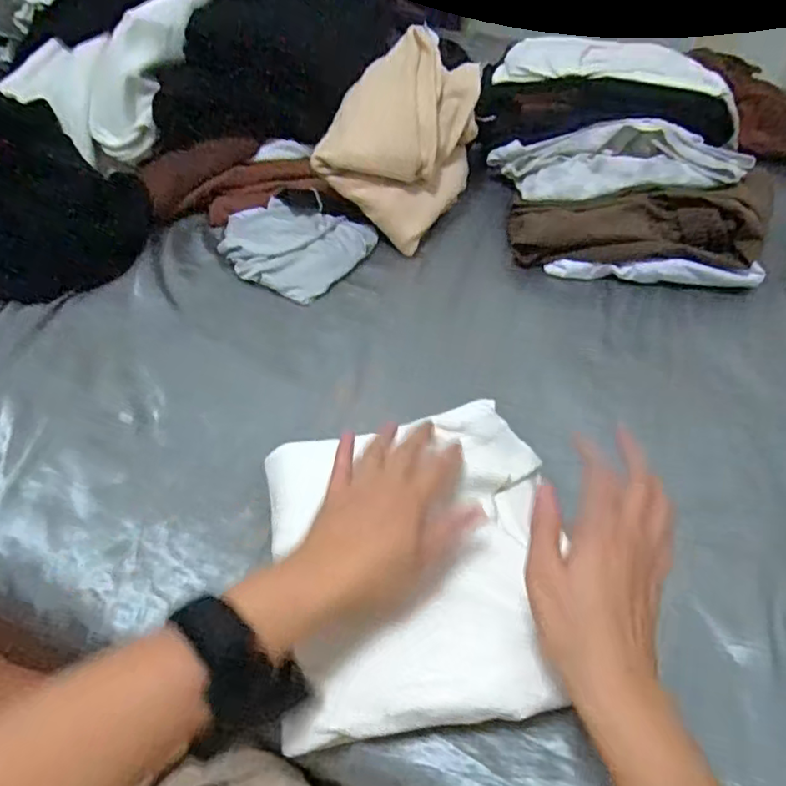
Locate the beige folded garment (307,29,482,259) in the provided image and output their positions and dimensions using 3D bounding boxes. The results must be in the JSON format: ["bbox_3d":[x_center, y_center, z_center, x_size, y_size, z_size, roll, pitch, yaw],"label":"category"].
[{"bbox_3d":[0.009,-0.289,0.724,0.148,0.148,0.194,20,54,14],"label":"beige folded garment"}]

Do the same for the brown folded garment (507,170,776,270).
[{"bbox_3d":[0.273,-0.194,0.704,0.268,0.077,0.100,5,52,3],"label":"brown folded garment"}]

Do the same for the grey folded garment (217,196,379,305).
[{"bbox_3d":[-0.120,-0.174,0.708,0.164,0.031,0.130,23,55,16],"label":"grey folded garment"}]

